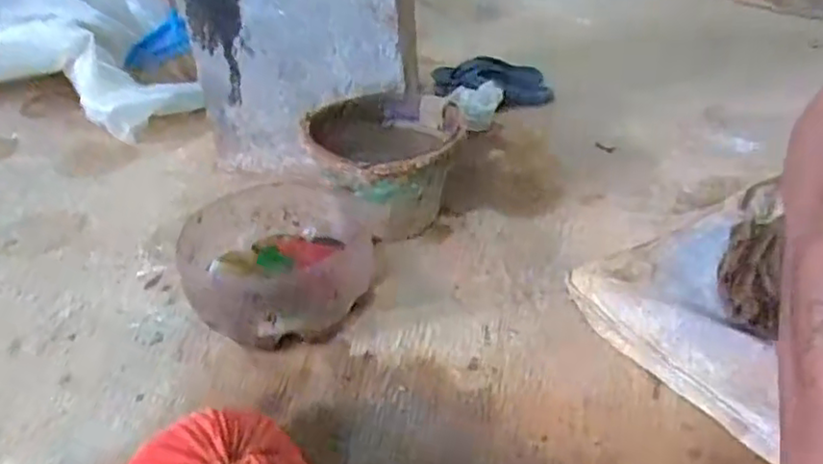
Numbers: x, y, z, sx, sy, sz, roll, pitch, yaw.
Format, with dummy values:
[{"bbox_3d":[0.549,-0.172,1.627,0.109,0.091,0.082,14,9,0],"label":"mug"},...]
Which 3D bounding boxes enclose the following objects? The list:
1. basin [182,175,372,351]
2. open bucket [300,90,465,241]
[{"bbox_3d":[-0.171,0.043,0.893,0.246,0.113,0.233,-1,33,1],"label":"basin"},{"bbox_3d":[-0.044,-0.112,1.075,0.229,0.157,0.220,-1,33,1],"label":"open bucket"}]

